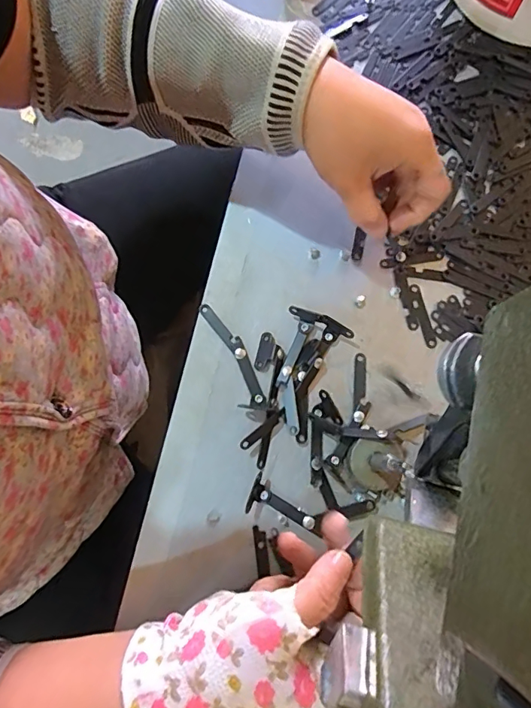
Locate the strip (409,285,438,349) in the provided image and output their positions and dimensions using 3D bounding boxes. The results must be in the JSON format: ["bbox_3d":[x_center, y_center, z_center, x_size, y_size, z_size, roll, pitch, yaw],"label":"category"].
[{"bbox_3d":[0.125,-0.030,0.373,0.009,0.004,0.052,-13,79,-3],"label":"strip"}]

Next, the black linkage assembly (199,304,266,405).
[{"bbox_3d":[-0.023,-0.001,0.360,0.014,0.004,0.087,-31,81,-7],"label":"black linkage assembly"}]

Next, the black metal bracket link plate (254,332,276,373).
[{"bbox_3d":[0.000,-0.001,0.359,0.012,0.004,0.030,13,79,2],"label":"black metal bracket link plate"}]

